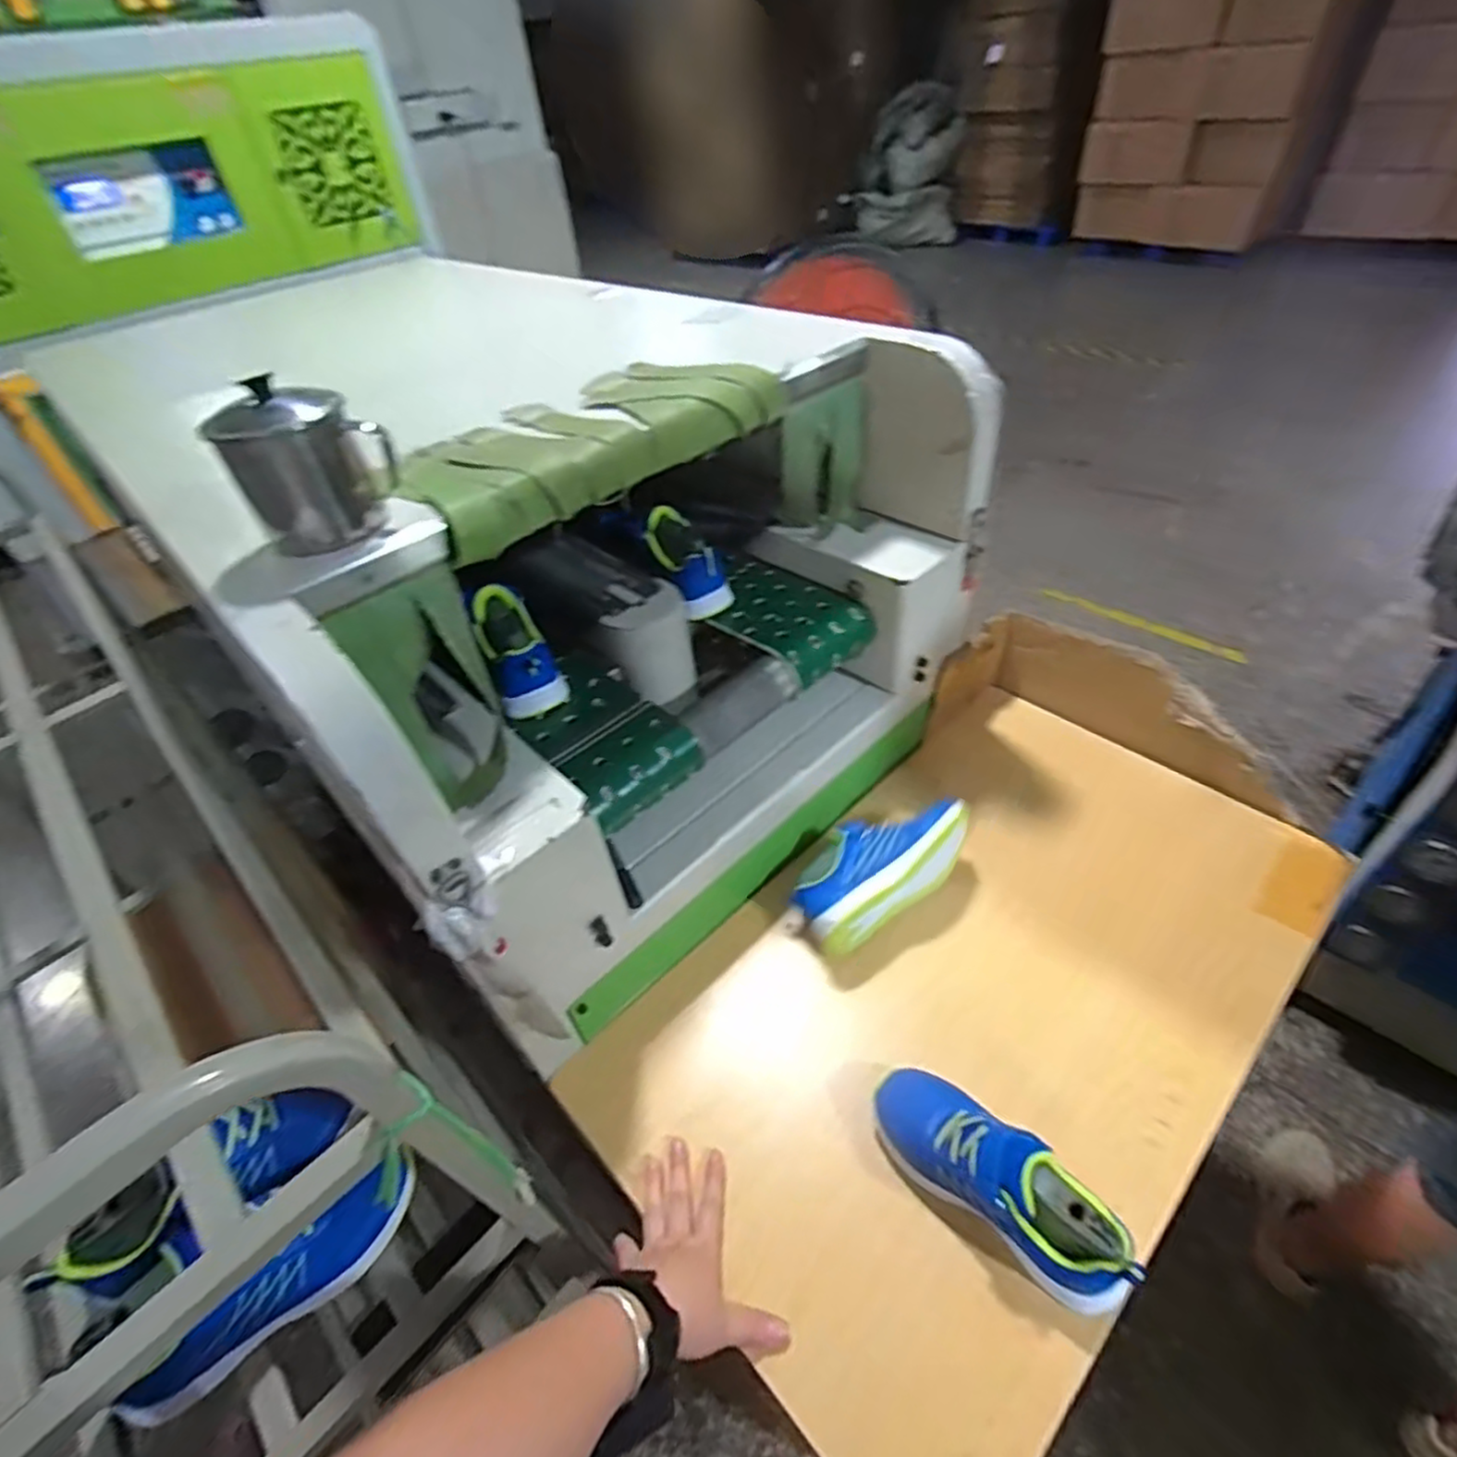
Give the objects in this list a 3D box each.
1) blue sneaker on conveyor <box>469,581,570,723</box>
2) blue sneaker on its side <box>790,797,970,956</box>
[{"bbox_3d":[-0.222,-0.085,0.739,0.067,0.063,0.138,-26,80,-19],"label":"blue sneaker on conveyor"},{"bbox_3d":[0.175,0.156,0.814,0.212,0.072,0.107,-32,49,-7],"label":"blue sneaker on its side"}]

